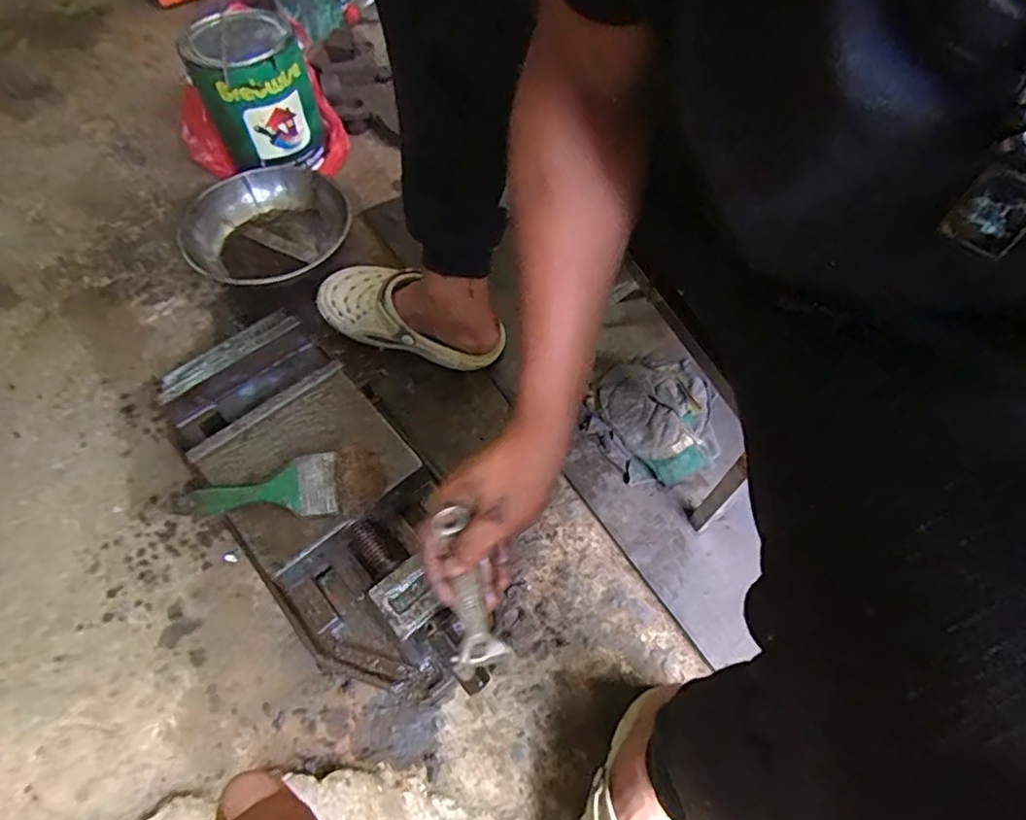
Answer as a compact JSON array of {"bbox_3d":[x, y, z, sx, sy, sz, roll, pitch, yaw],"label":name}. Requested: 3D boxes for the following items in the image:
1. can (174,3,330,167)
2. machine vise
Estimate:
[{"bbox_3d":[-0.400,-0.491,0.913,0.150,0.198,0.143,-1,57,1],"label":"can"},{"bbox_3d":[-0.203,0.093,0.622,0.197,0.139,0.433,-35,63,-20],"label":"machine vise"}]

